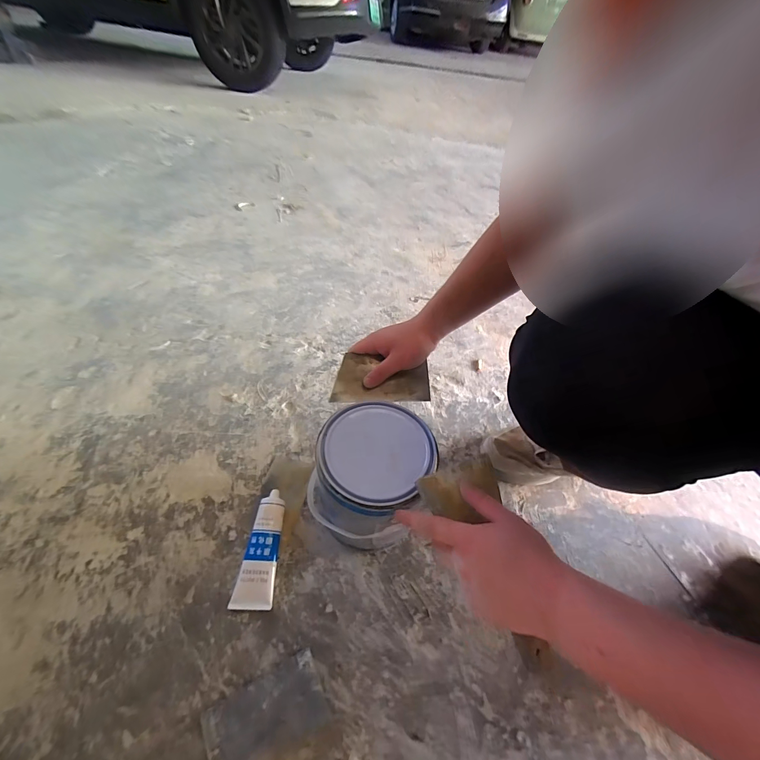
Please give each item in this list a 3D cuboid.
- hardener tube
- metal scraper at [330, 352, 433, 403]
[{"bbox_3d":[-0.164,0.230,0.468,0.049,0.031,0.143,3,48,-3],"label":"hardener tube"},{"bbox_3d":[0.001,-0.003,0.490,0.138,0.011,0.069,0,82,-4],"label":"metal scraper"}]

